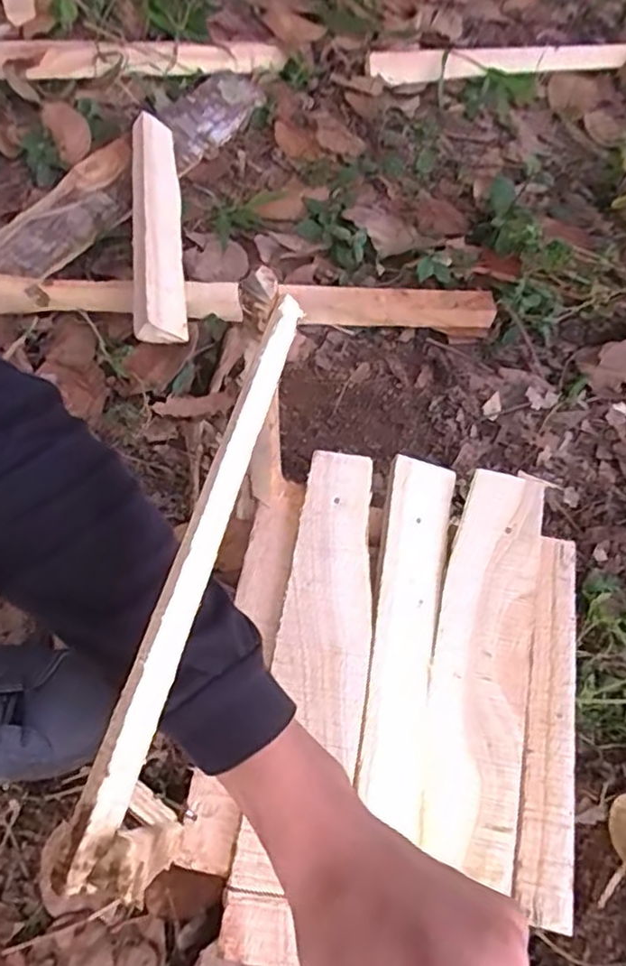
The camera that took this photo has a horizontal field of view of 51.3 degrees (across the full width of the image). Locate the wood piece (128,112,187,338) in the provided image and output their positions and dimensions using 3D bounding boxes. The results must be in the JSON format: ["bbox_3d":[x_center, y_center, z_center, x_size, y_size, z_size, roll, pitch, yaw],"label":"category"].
[{"bbox_3d":[-0.175,-0.298,0.722,0.055,0.037,0.359,-5,63,-7],"label":"wood piece"}]

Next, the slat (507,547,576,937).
[{"bbox_3d":[0.167,0.158,0.455,0.036,0.007,0.255,12,63,6],"label":"slat"}]

